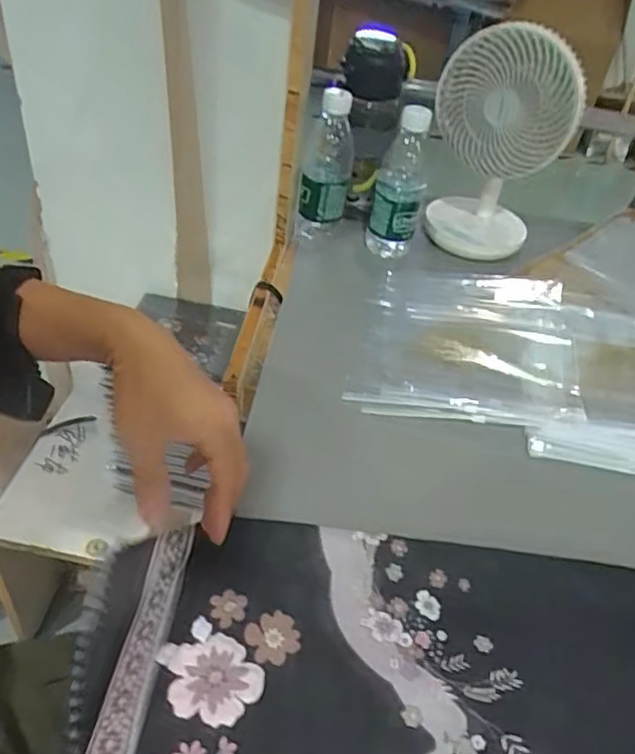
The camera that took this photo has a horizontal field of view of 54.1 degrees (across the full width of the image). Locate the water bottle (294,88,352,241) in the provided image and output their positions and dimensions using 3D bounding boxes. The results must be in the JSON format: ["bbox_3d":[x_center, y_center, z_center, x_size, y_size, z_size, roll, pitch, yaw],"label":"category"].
[{"bbox_3d":[0.010,-0.257,0.758,0.063,0.175,0.075,6,44,0],"label":"water bottle"}]

